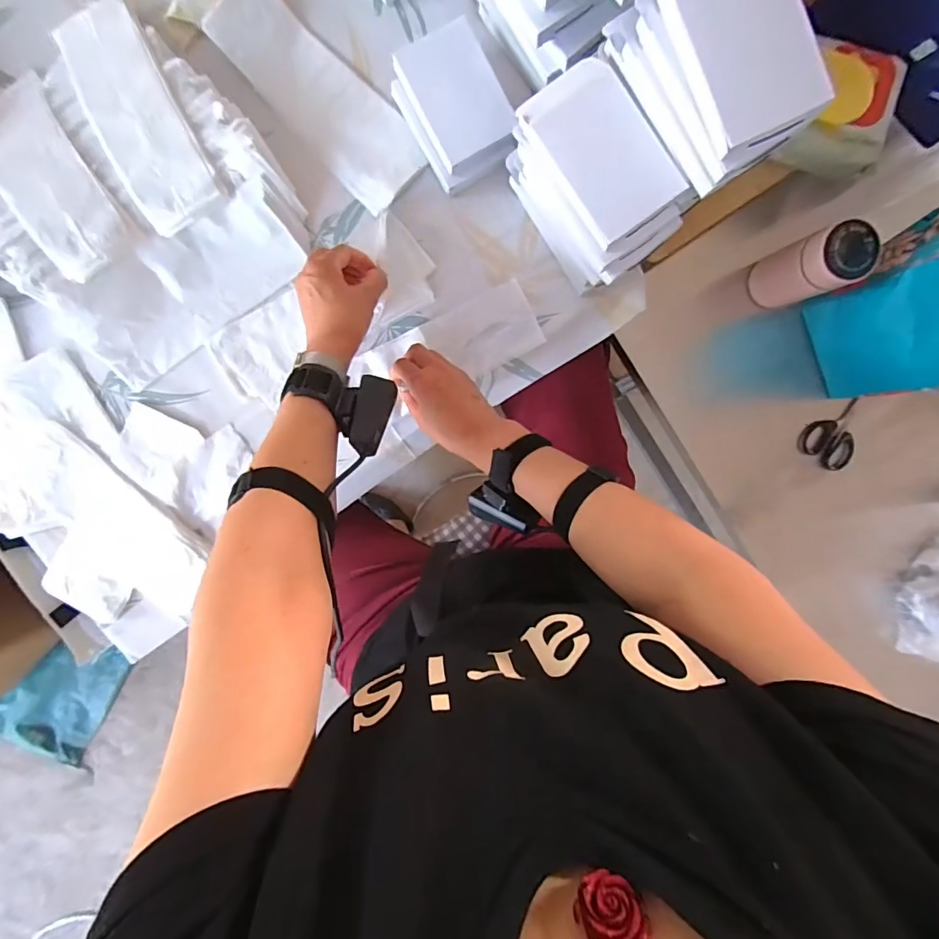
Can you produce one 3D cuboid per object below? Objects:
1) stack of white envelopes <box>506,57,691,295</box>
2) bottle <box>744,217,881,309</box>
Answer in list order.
[{"bbox_3d":[0.119,-0.277,0.478,0.096,0.127,0.170,-35,96,2],"label":"stack of white envelopes"},{"bbox_3d":[0.383,-0.228,0.540,0.061,0.123,0.063,0,96,-2],"label":"bottle"}]

